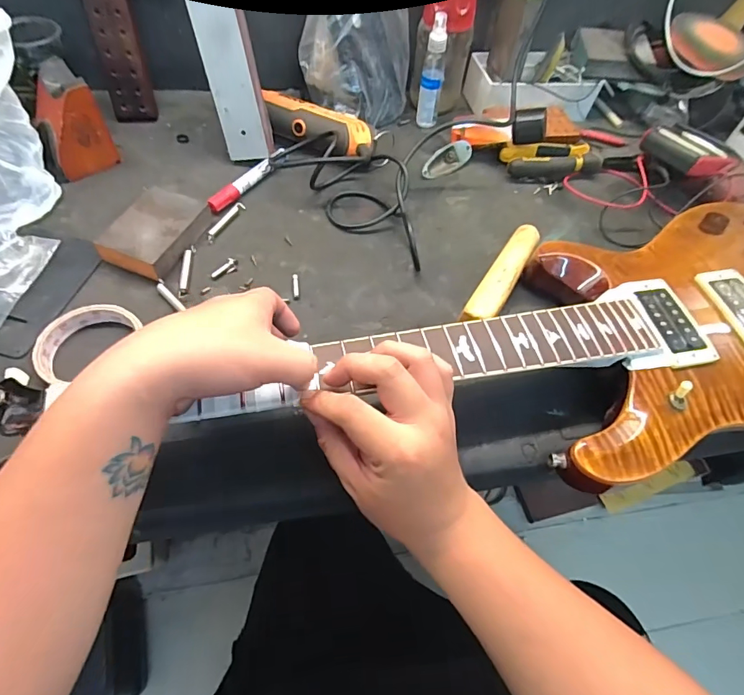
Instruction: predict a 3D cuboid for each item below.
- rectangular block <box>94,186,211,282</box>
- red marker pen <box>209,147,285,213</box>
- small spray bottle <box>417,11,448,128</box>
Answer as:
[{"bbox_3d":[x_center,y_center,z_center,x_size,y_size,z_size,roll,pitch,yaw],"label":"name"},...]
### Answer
[{"bbox_3d":[-0.228,-0.124,0.473,0.073,0.021,0.106,20,58,8],"label":"rectangular block"},{"bbox_3d":[-0.146,-0.204,0.539,0.015,0.014,0.136,27,59,12],"label":"red marker pen"},{"bbox_3d":[0.082,-0.364,0.597,0.029,0.132,0.026,10,57,1],"label":"small spray bottle"}]

